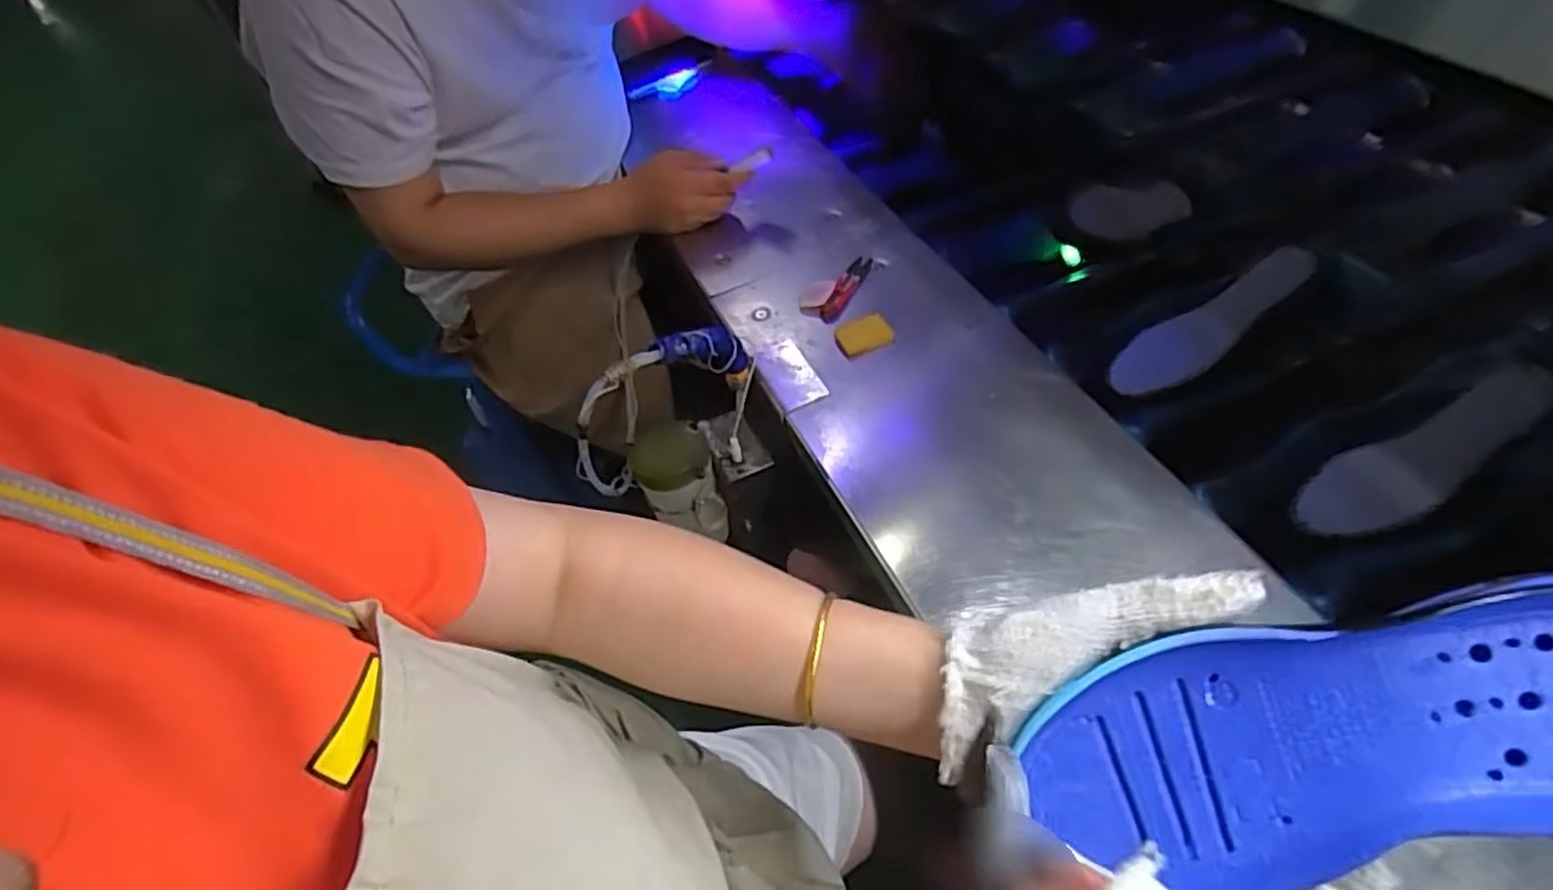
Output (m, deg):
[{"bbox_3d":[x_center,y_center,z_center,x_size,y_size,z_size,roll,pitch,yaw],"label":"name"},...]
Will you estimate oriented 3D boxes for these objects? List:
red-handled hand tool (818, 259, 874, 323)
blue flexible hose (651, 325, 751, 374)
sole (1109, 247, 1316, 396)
[{"bbox_3d":[0.071,-0.161,0.782,0.022,0.013,0.100,19,56,21],"label":"red-handled hand tool"},{"bbox_3d":[-0.057,-0.084,0.665,0.027,0.040,0.129,28,11,25],"label":"blue flexible hose"},{"bbox_3d":[0.407,-0.112,0.706,0.194,0.024,0.051,-37,48,15],"label":"sole"}]

